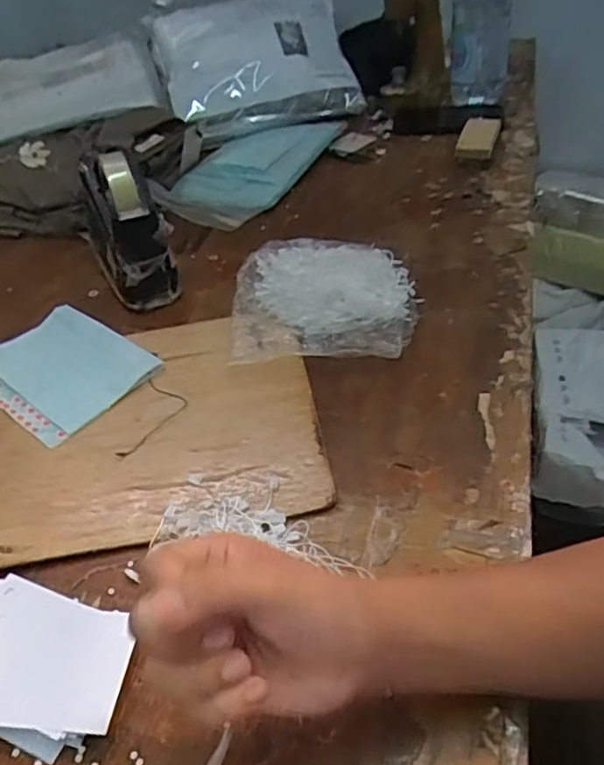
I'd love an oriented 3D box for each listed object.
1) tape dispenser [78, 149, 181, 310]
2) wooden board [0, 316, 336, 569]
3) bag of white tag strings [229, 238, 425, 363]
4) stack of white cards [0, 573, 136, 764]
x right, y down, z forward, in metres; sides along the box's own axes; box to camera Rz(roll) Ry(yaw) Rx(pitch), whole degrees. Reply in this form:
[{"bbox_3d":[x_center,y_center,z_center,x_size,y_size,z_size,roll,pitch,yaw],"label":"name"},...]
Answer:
[{"bbox_3d":[-0.197,-0.178,0.692,0.075,0.111,0.194,-20,44,-13],"label":"tape dispenser"},{"bbox_3d":[-0.135,0.031,0.531,0.283,0.012,0.237,-10,43,-3],"label":"wooden board"},{"bbox_3d":[0.023,-0.082,0.618,0.172,0.035,0.165,-3,43,5],"label":"bag of white tag strings"},{"bbox_3d":[-0.157,0.170,0.382,0.118,0.016,0.084,8,45,16],"label":"stack of white cards"}]

